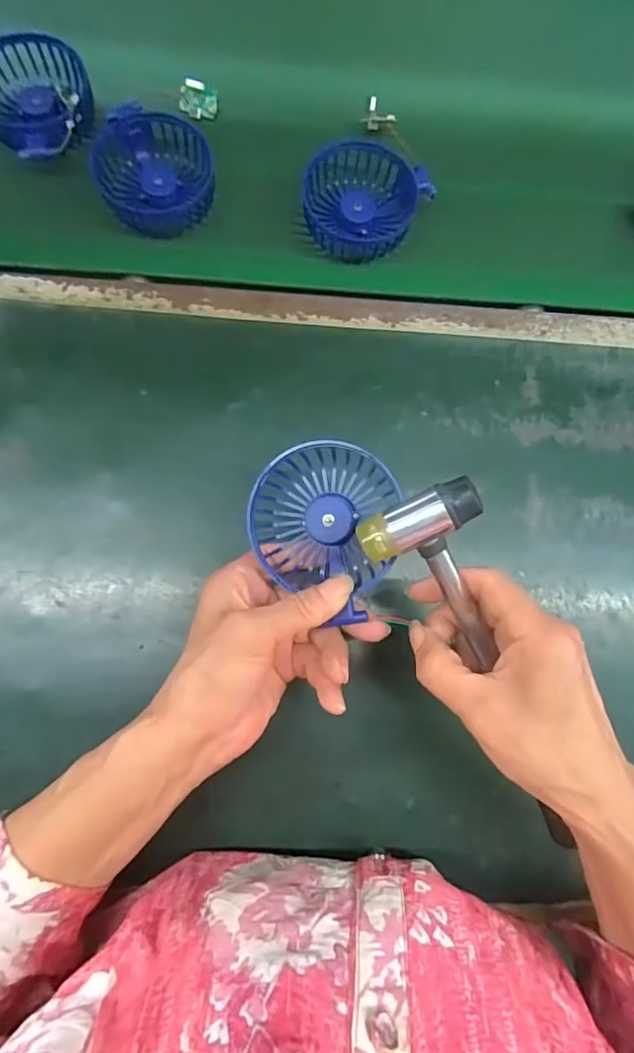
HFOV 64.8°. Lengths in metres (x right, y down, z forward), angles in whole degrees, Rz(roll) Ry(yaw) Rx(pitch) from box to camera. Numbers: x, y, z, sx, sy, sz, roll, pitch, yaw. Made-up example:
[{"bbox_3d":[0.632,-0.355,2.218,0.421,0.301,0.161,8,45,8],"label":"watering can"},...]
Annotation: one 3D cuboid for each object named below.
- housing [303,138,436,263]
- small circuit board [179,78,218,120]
[{"bbox_3d":[0.034,-0.256,0.393,0.089,0.028,0.086,1,81,-4],"label":"housing"},{"bbox_3d":[-0.098,-0.356,0.417,0.030,0.023,0.007,8,53,-20],"label":"small circuit board"}]

